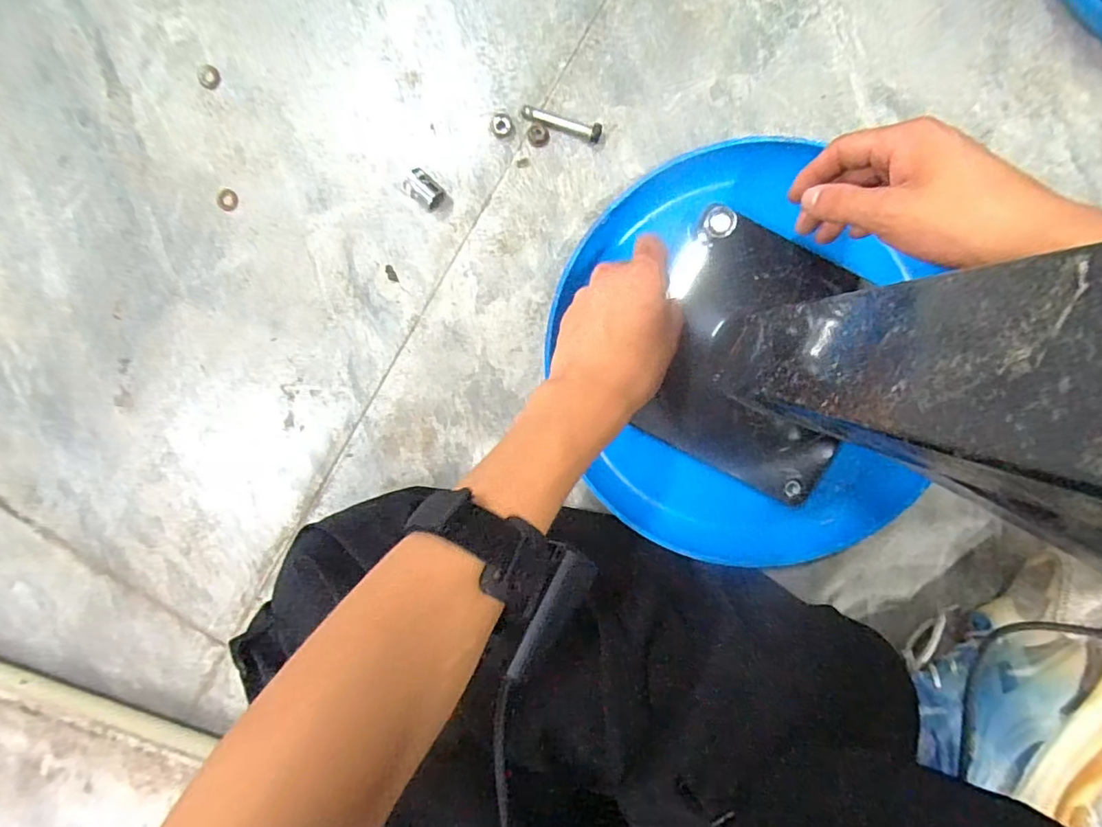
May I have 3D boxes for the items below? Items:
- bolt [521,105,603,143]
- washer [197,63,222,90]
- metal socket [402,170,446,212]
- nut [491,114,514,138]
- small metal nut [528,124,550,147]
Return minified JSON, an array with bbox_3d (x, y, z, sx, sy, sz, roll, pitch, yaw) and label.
[{"bbox_3d":[0.007,-0.212,0.388,0.060,0.011,0.010,20,97,2],"label":"bolt"},{"bbox_3d":[-0.261,-0.257,0.408,0.017,0.004,0.020,-44,91,8],"label":"washer"},{"bbox_3d":[-0.094,-0.167,0.400,0.028,0.017,0.020,35,98,0],"label":"metal socket"},{"bbox_3d":[-0.036,-0.213,0.394,0.016,0.008,0.016,0,96,4],"label":"nut"},{"bbox_3d":[-0.009,-0.205,0.395,0.016,0.004,0.015,-4,96,5],"label":"small metal nut"}]

